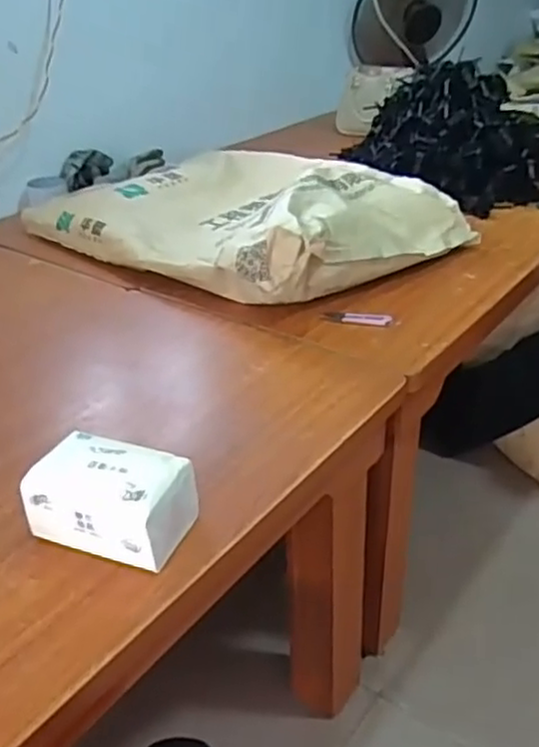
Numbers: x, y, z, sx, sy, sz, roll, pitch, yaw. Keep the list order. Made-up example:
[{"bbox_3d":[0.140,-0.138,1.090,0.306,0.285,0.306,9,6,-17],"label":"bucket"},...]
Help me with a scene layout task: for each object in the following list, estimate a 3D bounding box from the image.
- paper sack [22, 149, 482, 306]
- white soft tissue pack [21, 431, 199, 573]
[{"bbox_3d":[-0.040,-0.307,1.266,0.671,0.141,0.507,24,40,37],"label":"paper sack"},{"bbox_3d":[-0.149,0.116,0.641,0.136,0.083,0.079,10,33,20],"label":"white soft tissue pack"}]

